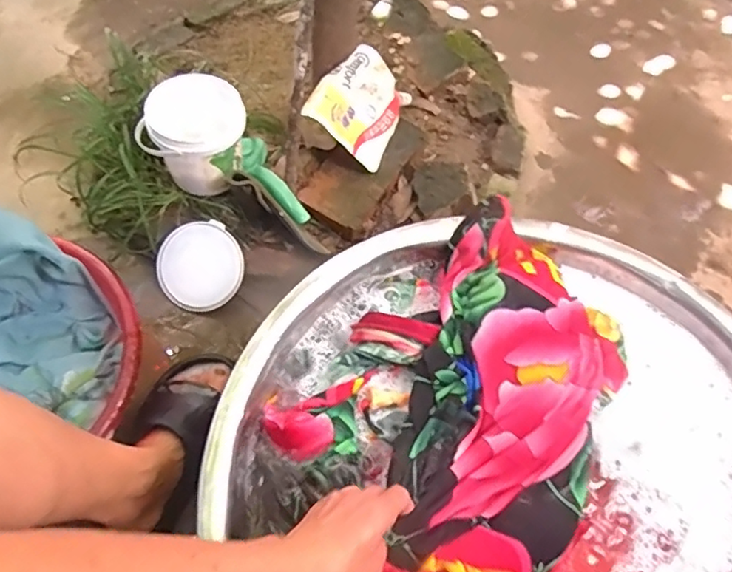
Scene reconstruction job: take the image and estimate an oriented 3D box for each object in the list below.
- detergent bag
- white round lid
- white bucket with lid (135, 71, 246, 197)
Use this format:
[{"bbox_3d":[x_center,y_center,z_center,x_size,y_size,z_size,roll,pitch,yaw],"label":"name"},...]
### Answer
[{"bbox_3d":[-0.007,-0.283,0.908,0.136,0.029,0.175,39,62,-28],"label":"detergent bag"},{"bbox_3d":[-0.236,-0.028,0.830,0.119,0.010,0.118,0,92,-1],"label":"white round lid"},{"bbox_3d":[-0.237,-0.206,0.810,0.141,0.128,0.103,-20,65,-14],"label":"white bucket with lid"}]

